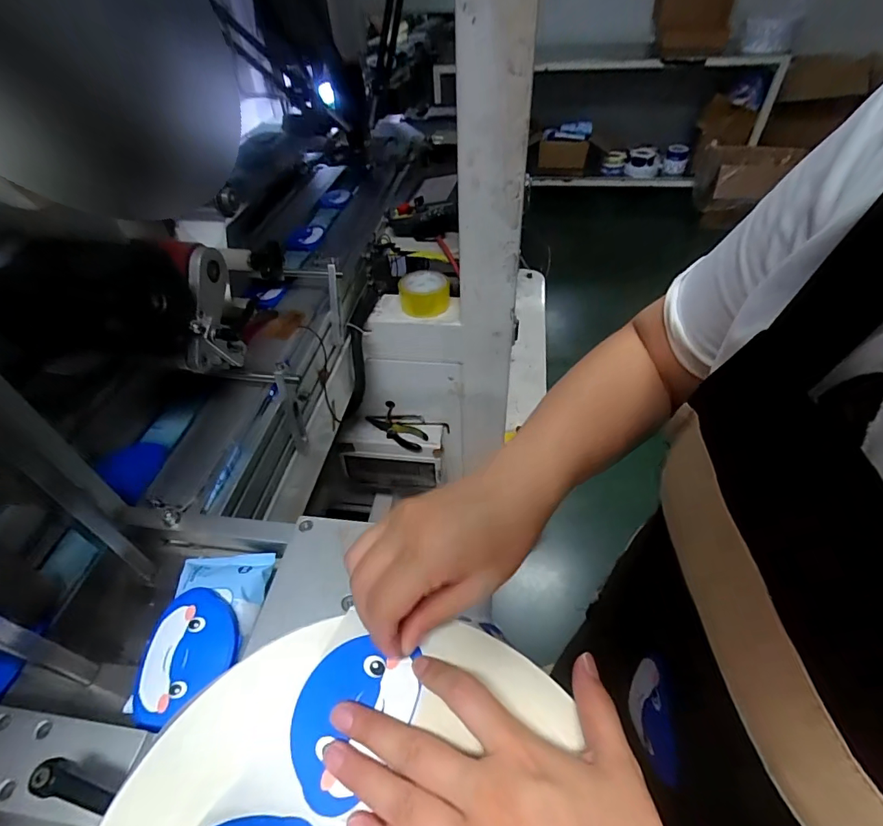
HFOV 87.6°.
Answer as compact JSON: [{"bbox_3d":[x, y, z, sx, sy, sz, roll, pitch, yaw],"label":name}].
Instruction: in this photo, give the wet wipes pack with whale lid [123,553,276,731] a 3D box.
[{"bbox_3d":[-0.197,0.175,0.379,0.078,0.029,0.135,-2,46,1],"label":"wet wipes pack with whale lid"}]

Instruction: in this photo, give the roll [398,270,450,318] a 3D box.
[{"bbox_3d":[-0.037,-0.241,0.919,0.098,0.053,0.104,-7,46,-3],"label":"roll"}]

